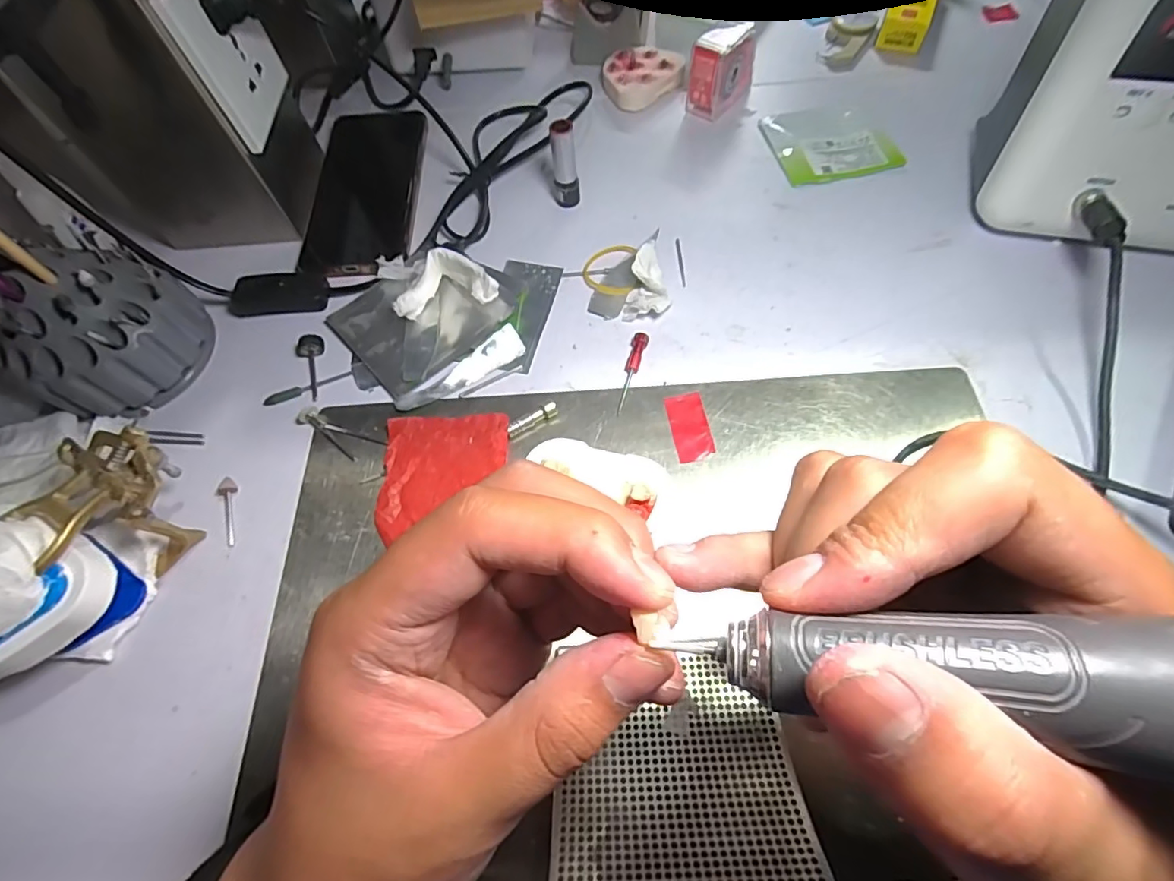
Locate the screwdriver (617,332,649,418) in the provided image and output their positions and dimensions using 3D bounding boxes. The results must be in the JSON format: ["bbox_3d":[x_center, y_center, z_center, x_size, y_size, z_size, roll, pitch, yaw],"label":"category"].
[{"bbox_3d":[0.028,-0.042,0.331,0.010,0.007,0.057,11,66,8],"label":"screwdriver"}]

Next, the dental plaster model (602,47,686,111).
[{"bbox_3d":[0.046,-0.316,0.461,0.066,0.016,0.058,-34,67,-13],"label":"dental plaster model"}]

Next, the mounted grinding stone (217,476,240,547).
[{"bbox_3d":[-0.206,0.040,0.305,0.009,0.007,0.038,-16,65,-5],"label":"mounted grinding stone"}]

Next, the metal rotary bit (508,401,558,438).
[{"bbox_3d":[-0.033,-0.012,0.319,0.032,0.009,0.007,-26,66,-9],"label":"metal rotary bit"}]

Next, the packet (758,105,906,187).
[{"bbox_3d":[0.190,-0.238,0.421,0.086,0.005,0.088,-11,64,-2],"label":"packet"}]

